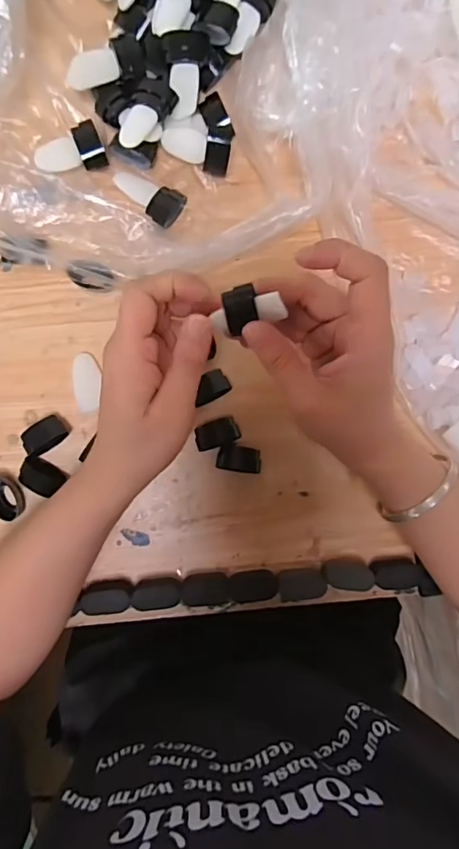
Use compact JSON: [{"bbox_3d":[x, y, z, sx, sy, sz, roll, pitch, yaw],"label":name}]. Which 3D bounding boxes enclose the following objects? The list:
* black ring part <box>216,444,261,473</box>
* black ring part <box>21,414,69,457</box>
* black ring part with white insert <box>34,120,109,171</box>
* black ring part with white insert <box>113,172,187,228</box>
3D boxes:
[{"bbox_3d":[0.008,0.027,0.367,0.033,0.011,0.018,8,91,-5],"label":"black ring part"},{"bbox_3d":[-0.141,0.008,0.360,0.032,0.016,0.022,-37,95,-3],"label":"black ring part"},{"bbox_3d":[-0.117,-0.200,0.347,0.048,0.016,0.031,-22,94,-4],"label":"black ring part with white insert"},{"bbox_3d":[-0.061,-0.171,0.350,0.052,0.022,0.030,29,89,-5],"label":"black ring part with white insert"}]

